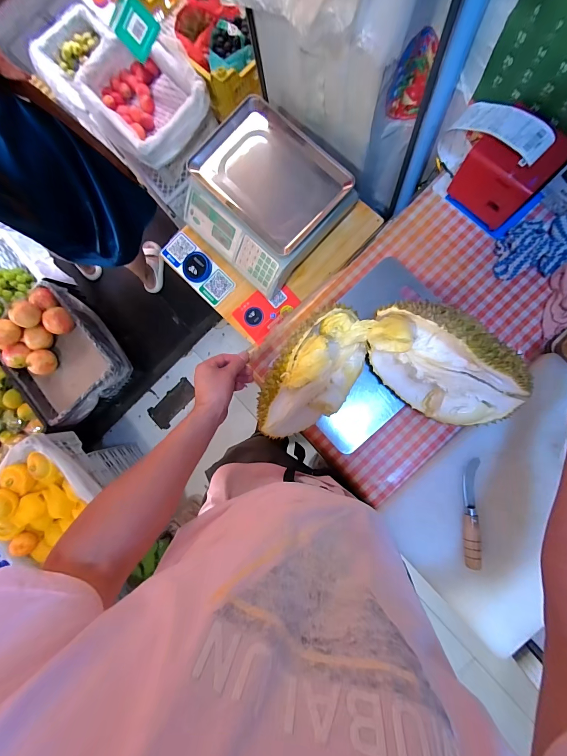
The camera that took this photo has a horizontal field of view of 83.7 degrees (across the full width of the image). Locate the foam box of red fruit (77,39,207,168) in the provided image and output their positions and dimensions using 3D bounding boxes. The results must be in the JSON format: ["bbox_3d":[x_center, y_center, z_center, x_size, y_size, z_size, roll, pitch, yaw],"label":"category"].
[{"bbox_3d":[-0.450,-0.902,1.013,0.324,0.104,0.404,-40,82,2],"label":"foam box of red fruit"}]

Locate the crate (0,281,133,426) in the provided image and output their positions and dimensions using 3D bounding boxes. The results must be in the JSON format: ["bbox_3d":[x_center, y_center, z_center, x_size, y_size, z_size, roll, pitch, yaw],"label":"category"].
[{"bbox_3d":[-0.900,-0.093,1.265,0.499,0.232,0.380,43,91,8],"label":"crate"}]

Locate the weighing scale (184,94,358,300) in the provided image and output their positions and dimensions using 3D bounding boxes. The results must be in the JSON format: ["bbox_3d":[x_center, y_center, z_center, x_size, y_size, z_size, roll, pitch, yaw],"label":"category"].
[{"bbox_3d":[-0.051,-0.430,0.765,0.333,0.117,0.317,43,91,8],"label":"weighing scale"}]

